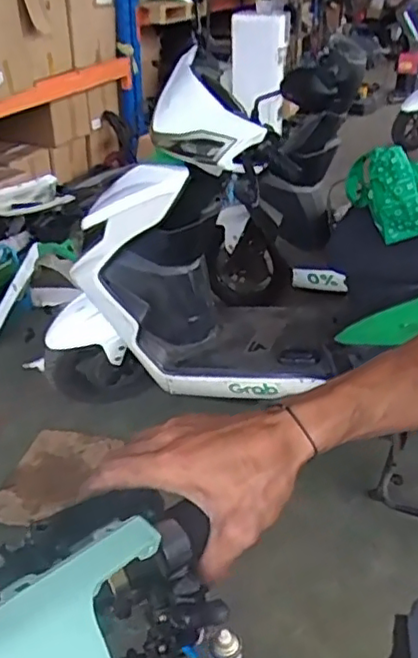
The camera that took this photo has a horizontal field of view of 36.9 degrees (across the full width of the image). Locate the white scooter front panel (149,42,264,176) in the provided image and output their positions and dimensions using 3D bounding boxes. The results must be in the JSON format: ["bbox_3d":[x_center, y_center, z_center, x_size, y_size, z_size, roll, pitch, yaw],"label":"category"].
[{"bbox_3d":[-0.019,-0.510,1.490,0.227,0.197,0.328,-4,30,-6],"label":"white scooter front panel"}]

